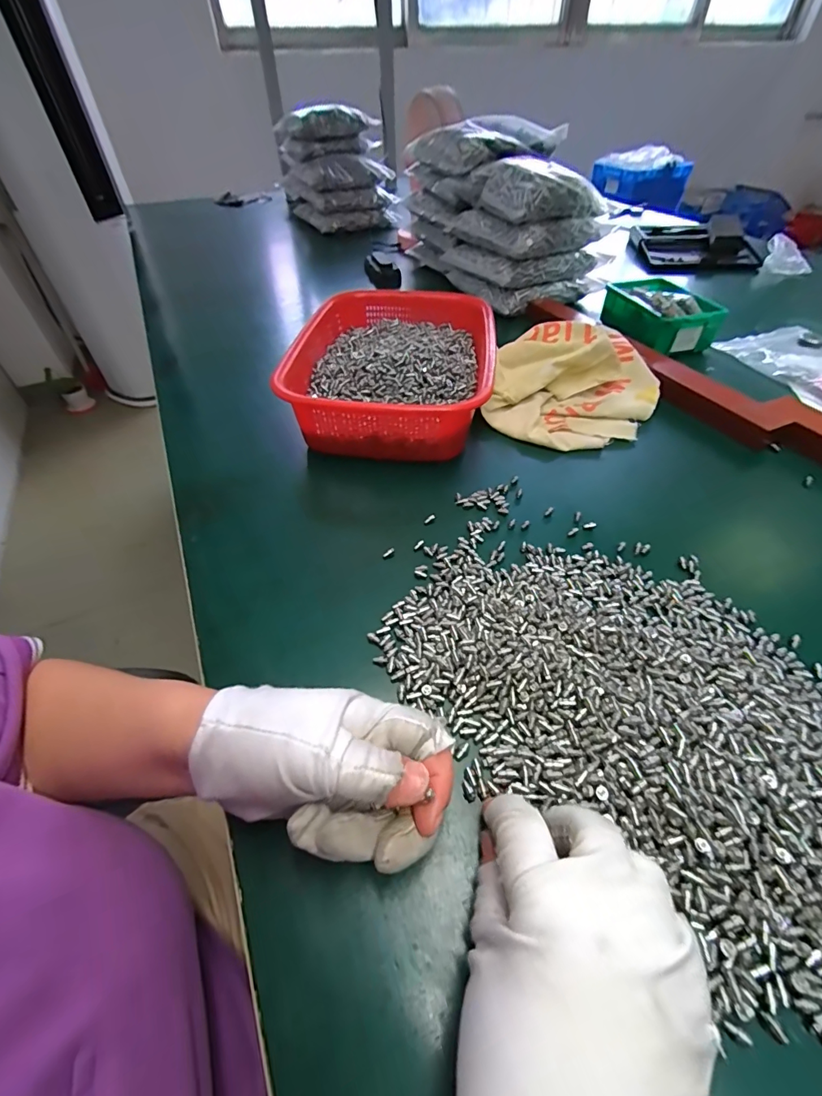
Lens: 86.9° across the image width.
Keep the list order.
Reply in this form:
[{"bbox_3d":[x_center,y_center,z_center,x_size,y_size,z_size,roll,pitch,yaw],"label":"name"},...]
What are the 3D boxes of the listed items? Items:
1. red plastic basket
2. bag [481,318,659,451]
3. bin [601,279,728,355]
[{"bbox_3d":[-0.018,-0.206,0.494,0.203,0.072,0.299,3,48,5],"label":"red plastic basket"},{"bbox_3d":[0.188,-0.195,0.487,0.173,0.065,0.208,19,51,18],"label":"bag"},{"bbox_3d":[0.349,-0.328,0.610,0.112,0.049,0.145,-10,49,-8],"label":"bin"}]

